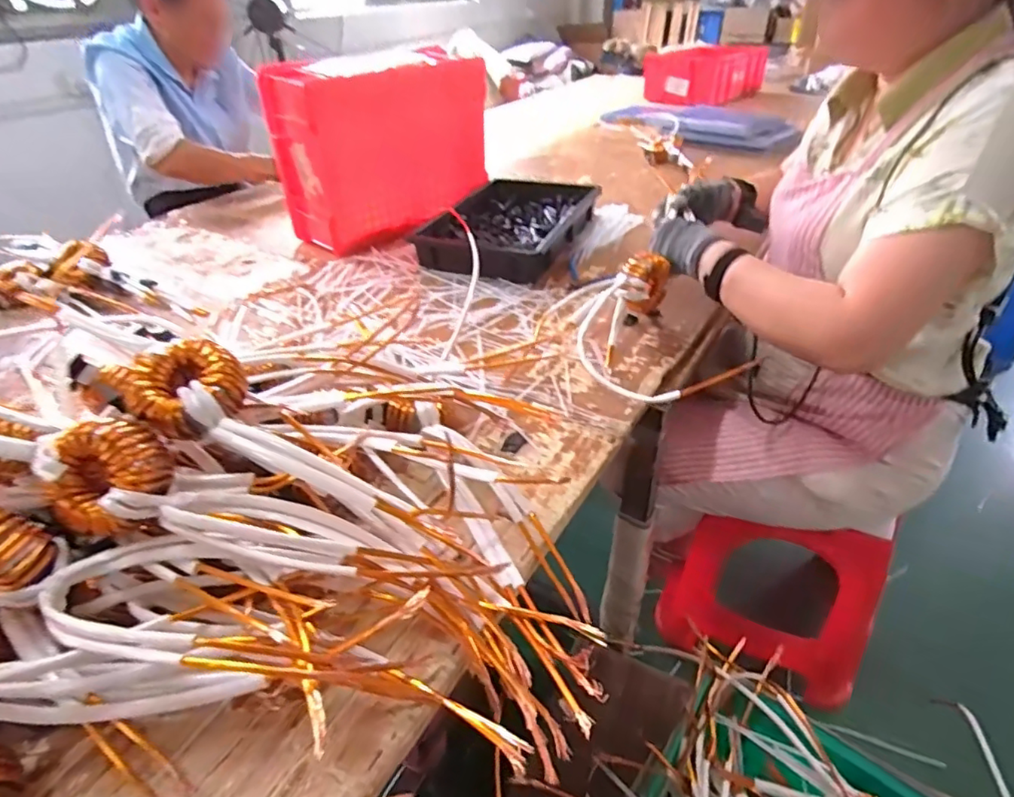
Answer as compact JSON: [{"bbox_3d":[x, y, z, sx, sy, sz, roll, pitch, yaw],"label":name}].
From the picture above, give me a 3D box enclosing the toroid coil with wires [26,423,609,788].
[{"bbox_3d":[-0.129,0.117,0.392,0.394,0.074,0.112,25,40,-1],"label":"toroid coil with wires"}]

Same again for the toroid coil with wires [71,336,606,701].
[{"bbox_3d":[-0.120,0.079,0.426,0.414,0.070,0.077,32,43,3],"label":"toroid coil with wires"}]

